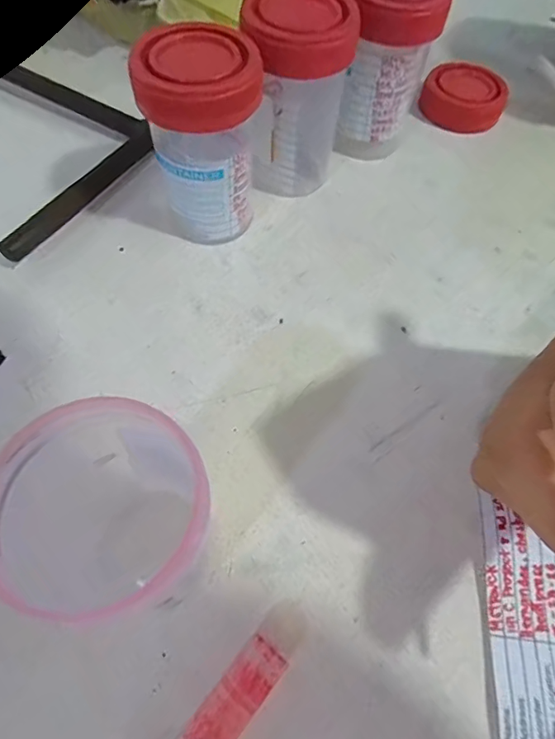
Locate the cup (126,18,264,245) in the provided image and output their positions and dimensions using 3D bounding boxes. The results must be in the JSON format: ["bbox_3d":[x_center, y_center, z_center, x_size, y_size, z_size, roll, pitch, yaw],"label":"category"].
[{"bbox_3d":[-0.028,-0.083,0.175,0.040,0.069,0.035,-11,63,-9],"label":"cup"}]

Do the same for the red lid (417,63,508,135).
[{"bbox_3d":[0.099,-0.145,0.245,0.042,0.016,0.036,18,62,7],"label":"red lid"}]

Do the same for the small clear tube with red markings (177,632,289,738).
[{"bbox_3d":[-0.016,0.089,0.113,0.011,0.011,0.045,38,66,16],"label":"small clear tube with red markings"}]

